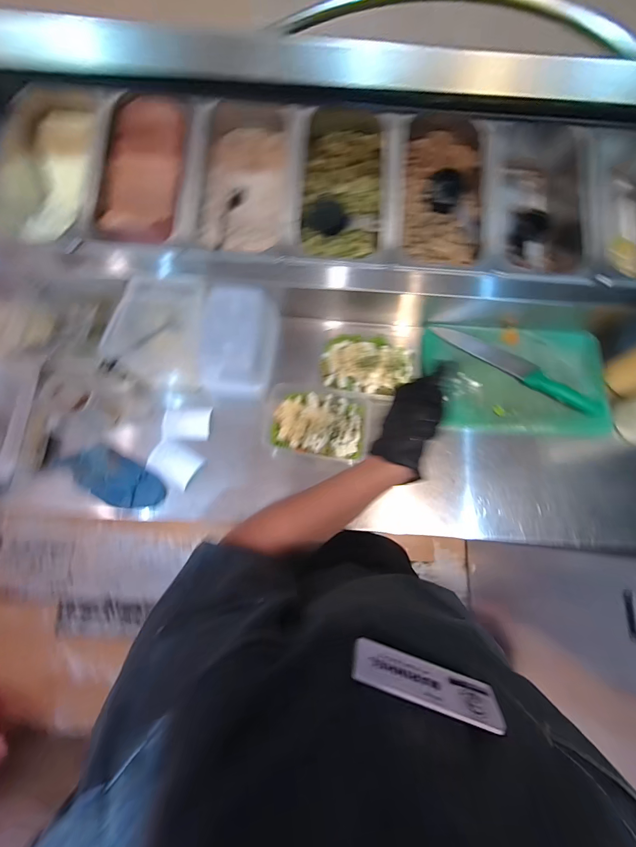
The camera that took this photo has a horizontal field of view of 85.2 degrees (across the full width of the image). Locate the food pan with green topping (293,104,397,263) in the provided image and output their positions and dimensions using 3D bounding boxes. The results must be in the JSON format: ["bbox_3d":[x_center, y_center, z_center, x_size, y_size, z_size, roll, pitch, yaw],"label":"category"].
[{"bbox_3d":[0.046,-0.416,0.609,0.167,0.089,0.288,2,75,0],"label":"food pan with green topping"}]

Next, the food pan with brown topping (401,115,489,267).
[{"bbox_3d":[0.219,-0.415,0.626,0.145,0.075,0.300,4,75,0],"label":"food pan with brown topping"}]

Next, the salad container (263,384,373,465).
[{"bbox_3d":[-0.003,0.001,0.584,0.178,0.048,0.117,10,75,2],"label":"salad container"}]

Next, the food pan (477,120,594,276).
[{"bbox_3d":[0.381,-0.404,0.632,0.191,0.106,0.308,1,75,-1],"label":"food pan"}]

